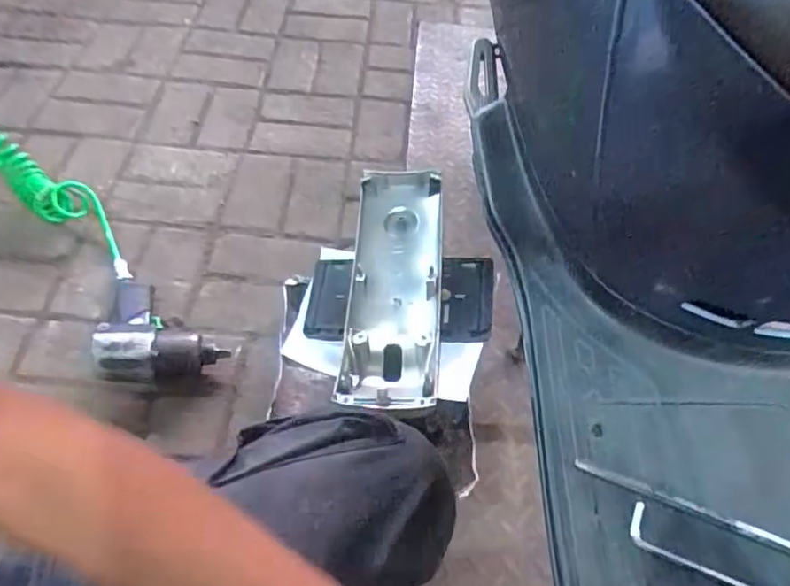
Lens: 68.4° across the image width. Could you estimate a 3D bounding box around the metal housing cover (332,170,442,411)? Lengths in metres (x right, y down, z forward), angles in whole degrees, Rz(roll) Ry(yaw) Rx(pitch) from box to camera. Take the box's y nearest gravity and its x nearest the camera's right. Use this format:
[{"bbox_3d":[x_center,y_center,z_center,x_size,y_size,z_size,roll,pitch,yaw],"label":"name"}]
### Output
[{"bbox_3d":[-0.001,-0.012,0.865,0.136,0.071,0.388,4,64,-1],"label":"metal housing cover"}]

